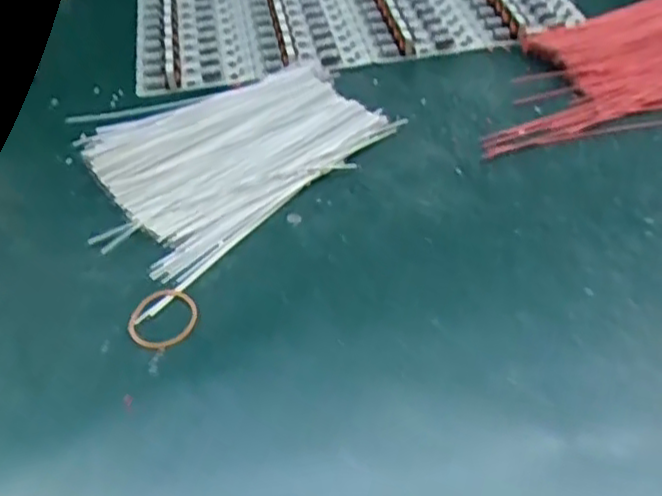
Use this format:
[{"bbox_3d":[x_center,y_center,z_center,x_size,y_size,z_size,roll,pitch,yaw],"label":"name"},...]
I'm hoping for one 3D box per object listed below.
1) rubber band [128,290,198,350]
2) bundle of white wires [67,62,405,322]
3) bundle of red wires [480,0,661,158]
[{"bbox_3d":[-0.074,0.031,0.307,0.029,0.004,0.031,-2,47,2],"label":"rubber band"},{"bbox_3d":[-0.068,-0.062,0.393,0.142,0.008,0.180,32,56,29],"label":"bundle of white wires"},{"bbox_3d":[0.194,-0.125,0.419,0.234,0.037,0.106,-11,47,-7],"label":"bundle of red wires"}]

